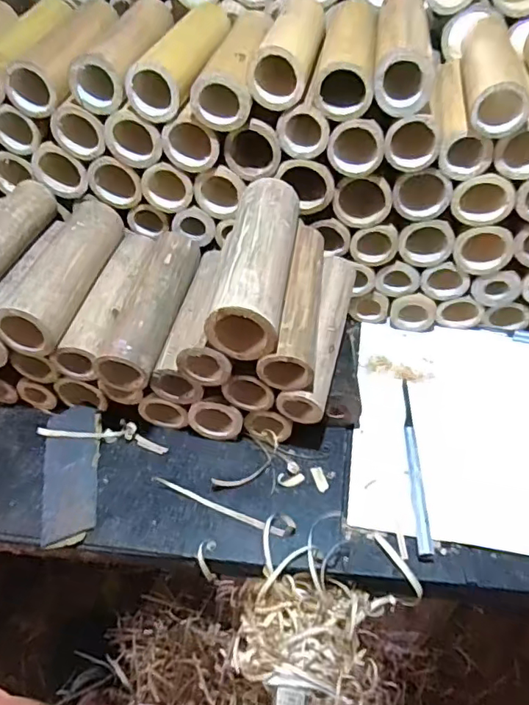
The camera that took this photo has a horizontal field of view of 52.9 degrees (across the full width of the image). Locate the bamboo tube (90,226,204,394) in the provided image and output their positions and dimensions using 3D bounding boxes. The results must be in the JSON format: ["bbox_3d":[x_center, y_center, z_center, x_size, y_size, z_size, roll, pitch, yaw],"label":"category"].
[{"bbox_3d":[-0.107,-0.051,0.513,0.049,0.041,0.179,10,52,7],"label":"bamboo tube"}]

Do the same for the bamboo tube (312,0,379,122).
[{"bbox_3d":[0.081,-0.294,0.507,0.050,0.049,0.180,8,51,4],"label":"bamboo tube"}]

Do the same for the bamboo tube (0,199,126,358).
[{"bbox_3d":[-0.196,-0.085,0.519,0.052,0.057,0.182,7,51,4],"label":"bamboo tube"}]

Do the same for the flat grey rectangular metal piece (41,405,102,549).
[{"bbox_3d":[-0.181,0.111,0.502,0.051,0.005,0.146,-11,46,-7],"label":"flat grey rectangular metal piece"}]

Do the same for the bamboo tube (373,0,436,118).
[{"bbox_3d":[0.128,-0.290,0.494,0.049,0.050,0.168,7,51,4],"label":"bamboo tube"}]

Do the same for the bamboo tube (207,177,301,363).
[{"bbox_3d":[-0.003,-0.085,0.470,0.054,0.053,0.182,8,51,5],"label":"bamboo tube"}]

